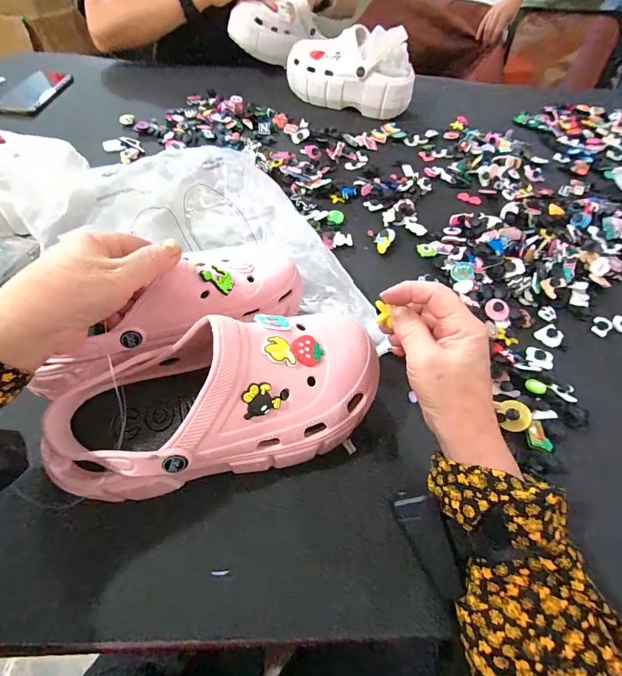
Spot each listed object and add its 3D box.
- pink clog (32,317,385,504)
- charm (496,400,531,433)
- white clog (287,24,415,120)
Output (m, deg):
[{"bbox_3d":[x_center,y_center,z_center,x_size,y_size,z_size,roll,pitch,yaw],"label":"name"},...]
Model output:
[{"bbox_3d":[-0.060,0.043,0.265,0.238,0.090,0.096,-15,58,-12],"label":"pink clog"},{"bbox_3d":[0.193,0.074,0.339,0.026,0.006,0.028,-7,67,17],"label":"charm"},{"bbox_3d":[0.071,-0.509,0.678,0.249,0.109,0.085,21,57,11],"label":"white clog"}]

